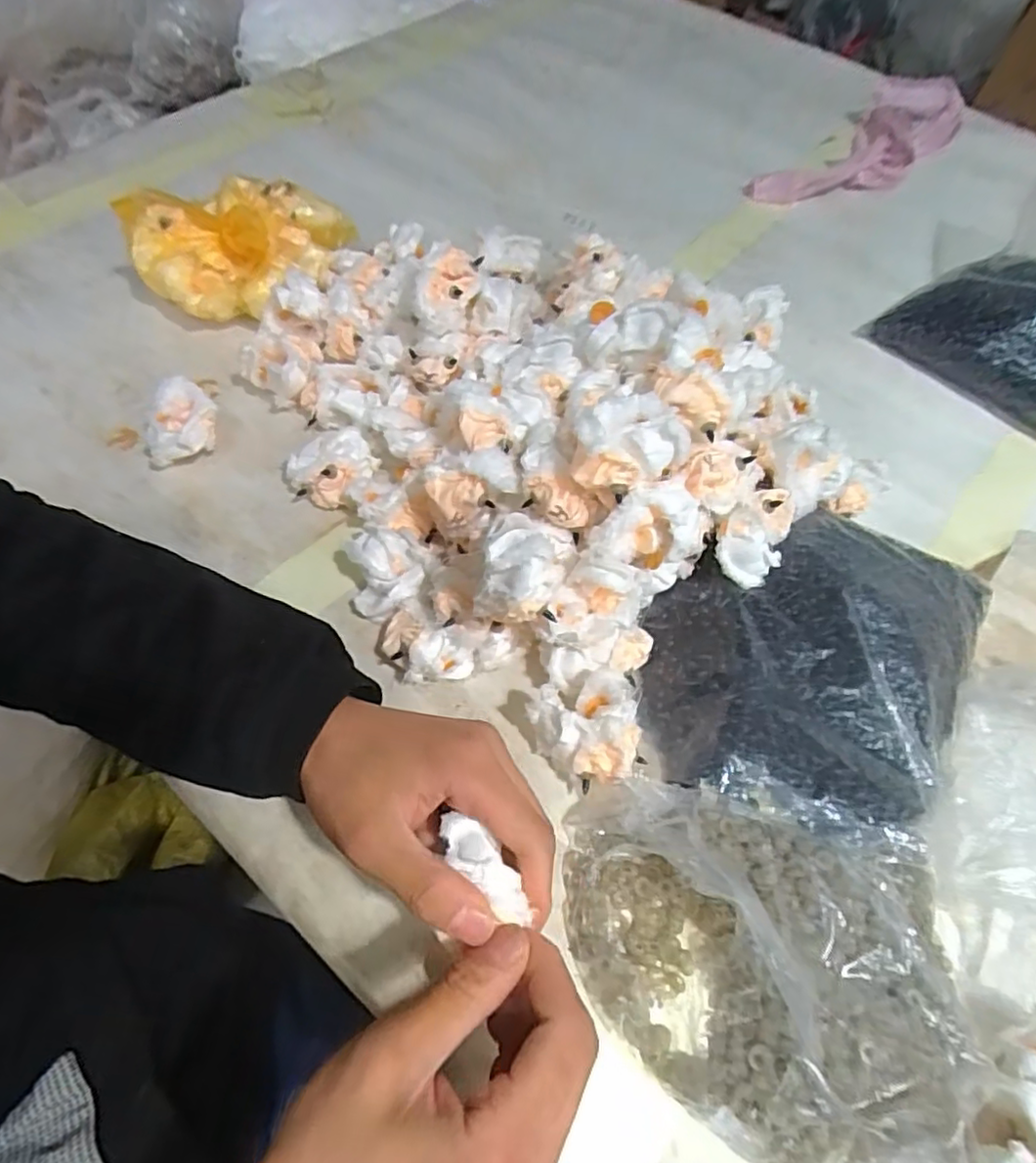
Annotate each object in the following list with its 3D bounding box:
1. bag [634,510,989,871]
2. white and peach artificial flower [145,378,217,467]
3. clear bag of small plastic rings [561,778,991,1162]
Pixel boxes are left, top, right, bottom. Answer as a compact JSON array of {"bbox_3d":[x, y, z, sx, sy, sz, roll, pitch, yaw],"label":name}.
[{"bbox_3d":[0.174,0.043,0.373,0.182,0.049,0.213,25,63,11],"label":"bag"},{"bbox_3d":[-0.231,-0.106,0.425,0.047,0.036,0.053,6,61,0],"label":"white and peach artificial flower"},{"bbox_3d":[0.114,0.180,0.289,0.185,0.036,0.146,14,61,5],"label":"clear bag of small plastic rings"}]

